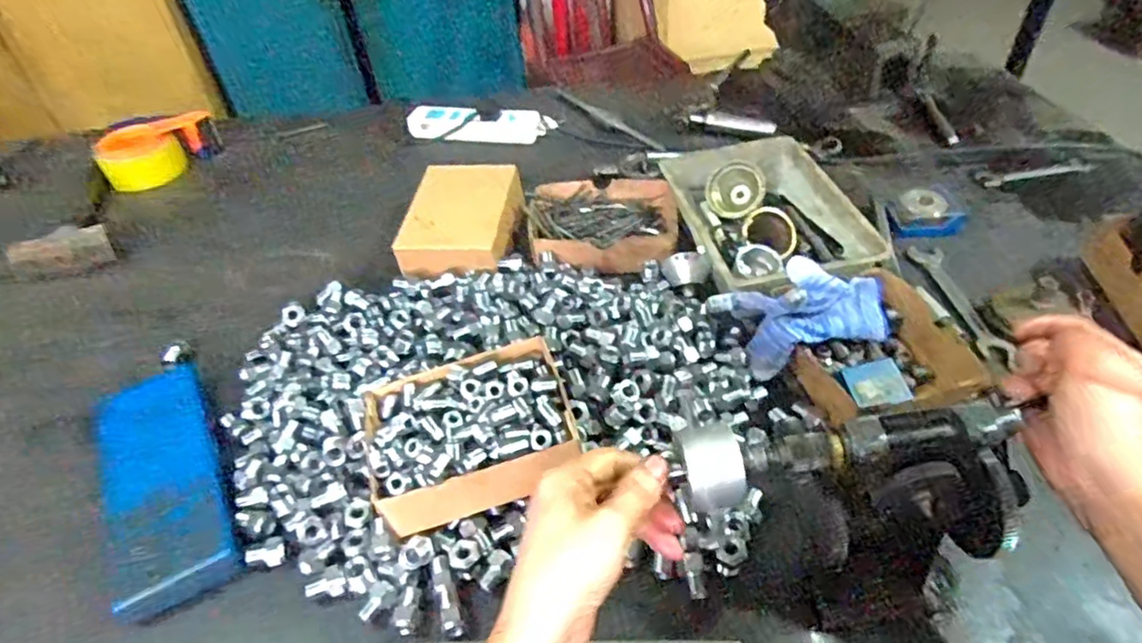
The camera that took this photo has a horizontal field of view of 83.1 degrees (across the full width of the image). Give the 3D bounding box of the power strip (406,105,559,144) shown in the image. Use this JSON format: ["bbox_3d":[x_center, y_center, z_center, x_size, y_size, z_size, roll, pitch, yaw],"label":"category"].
[{"bbox_3d":[-0.140,-0.304,0.999,0.235,0.035,0.058,1,44,7],"label":"power strip"}]

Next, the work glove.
[{"bbox_3d":[0.229,-0.022,0.611,0.162,0.062,0.102,-20,45,-15],"label":"work glove"}]

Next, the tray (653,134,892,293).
[{"bbox_3d":[0.220,-0.117,0.737,0.178,0.058,0.270,-9,44,-4],"label":"tray"}]

